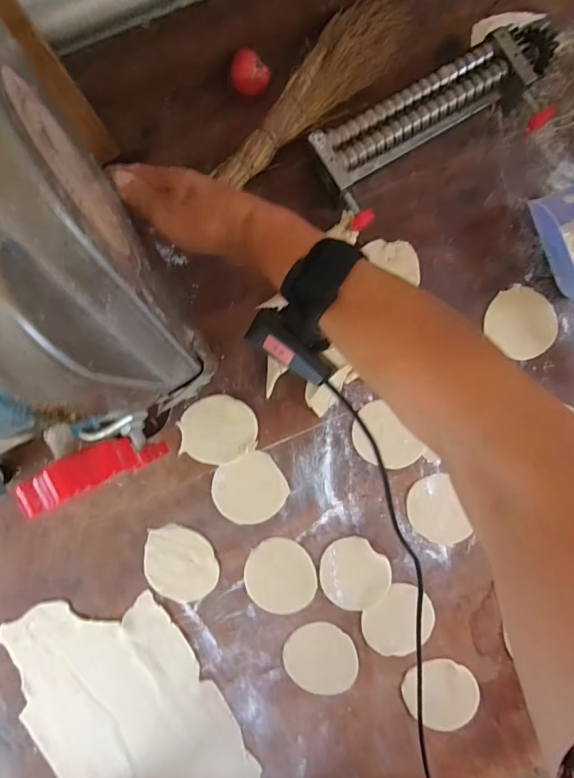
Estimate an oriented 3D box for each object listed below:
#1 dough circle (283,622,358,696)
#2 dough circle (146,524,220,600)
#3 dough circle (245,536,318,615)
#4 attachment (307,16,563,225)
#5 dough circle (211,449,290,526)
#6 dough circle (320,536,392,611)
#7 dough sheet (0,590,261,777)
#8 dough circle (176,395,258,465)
[{"bbox_3d":[0.040,0.308,0.475,0.084,0.004,0.073,42,89,2],"label":"dough circle"},{"bbox_3d":[-0.120,0.198,0.474,0.081,0.008,0.083,0,88,1],"label":"dough circle"},{"bbox_3d":[-0.007,0.214,0.476,0.077,0.004,0.084,0,88,1],"label":"dough circle"},{"bbox_3d":[0.171,-0.291,0.469,0.283,0.046,0.105,-30,88,0],"label":"attachment"},{"bbox_3d":[-0.043,0.115,0.478,0.080,0.004,0.074,0,88,1],"label":"dough circle"},{"bbox_3d":[0.077,0.212,0.475,0.078,0.005,0.074,0,88,1],"label":"dough circle"},{"bbox_3d":[-0.176,0.384,0.475,0.201,0.011,0.328,-29,89,0],"label":"dough sheet"},{"bbox_3d":[-0.080,0.048,0.479,0.087,0.007,0.076,-25,88,0],"label":"dough circle"}]

